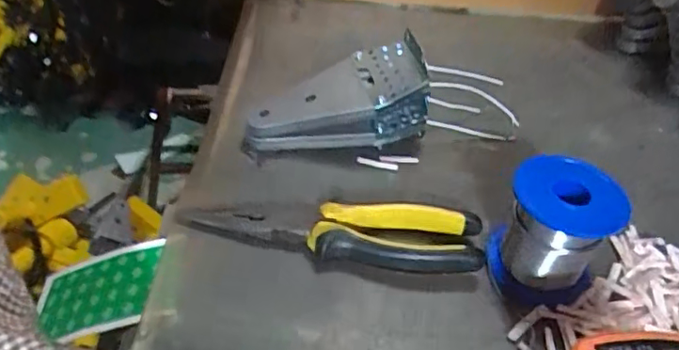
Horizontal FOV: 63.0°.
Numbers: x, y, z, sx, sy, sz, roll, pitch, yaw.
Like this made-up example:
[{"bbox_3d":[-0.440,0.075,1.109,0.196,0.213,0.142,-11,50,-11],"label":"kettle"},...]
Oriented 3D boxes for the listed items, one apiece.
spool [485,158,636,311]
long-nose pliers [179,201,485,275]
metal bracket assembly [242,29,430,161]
[{"bbox_3d":[0.123,0.032,0.320,0.060,0.070,0.056,2,42,-1],"label":"spool"},{"bbox_3d":[-0.005,0.035,0.345,0.180,0.023,0.038,6,42,4],"label":"long-nose pliers"},{"bbox_3d":[-0.003,-0.056,0.420,0.134,0.066,0.065,-1,42,-4],"label":"metal bracket assembly"}]

